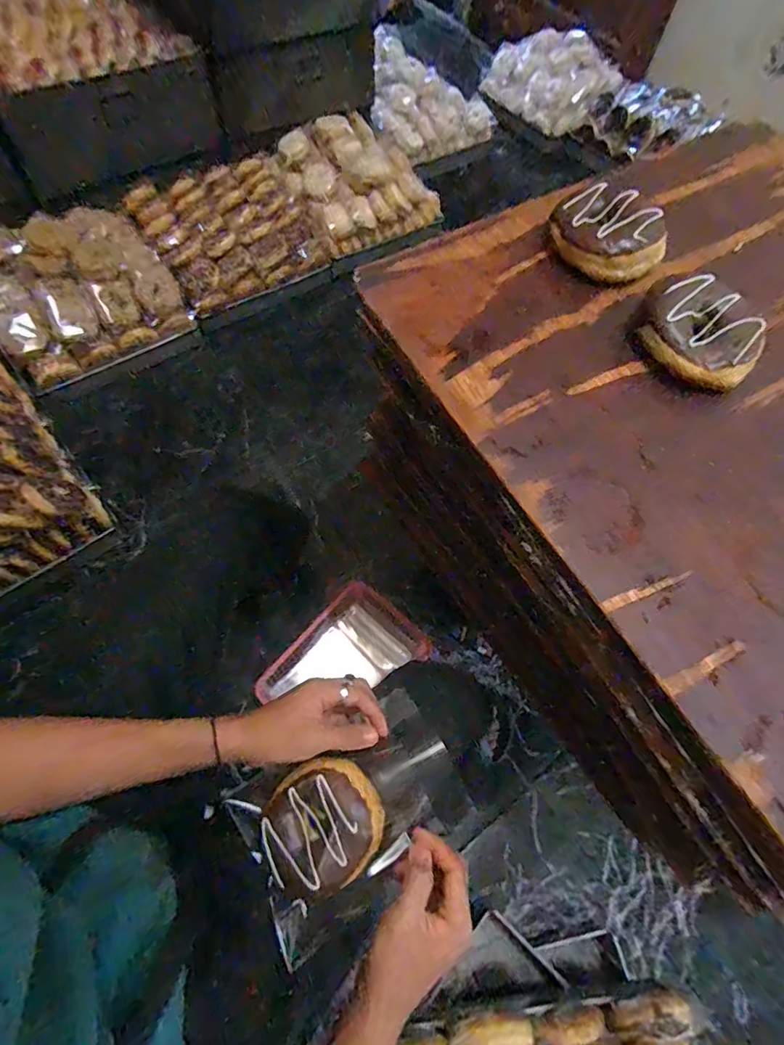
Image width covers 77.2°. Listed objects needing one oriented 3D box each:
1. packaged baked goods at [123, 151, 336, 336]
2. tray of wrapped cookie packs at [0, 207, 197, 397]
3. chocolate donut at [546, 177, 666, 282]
[{"bbox_3d":[-0.417,-0.748,1.296,0.413,0.135,0.389,-28,69,-17],"label":"packaged baked goods"},{"bbox_3d":[-0.734,-0.549,1.127,0.390,0.144,0.360,-34,71,-19],"label":"tray of wrapped cookie packs"},{"bbox_3d":[0.198,-0.270,0.450,0.080,0.034,0.094,-24,68,-15],"label":"chocolate donut"}]

